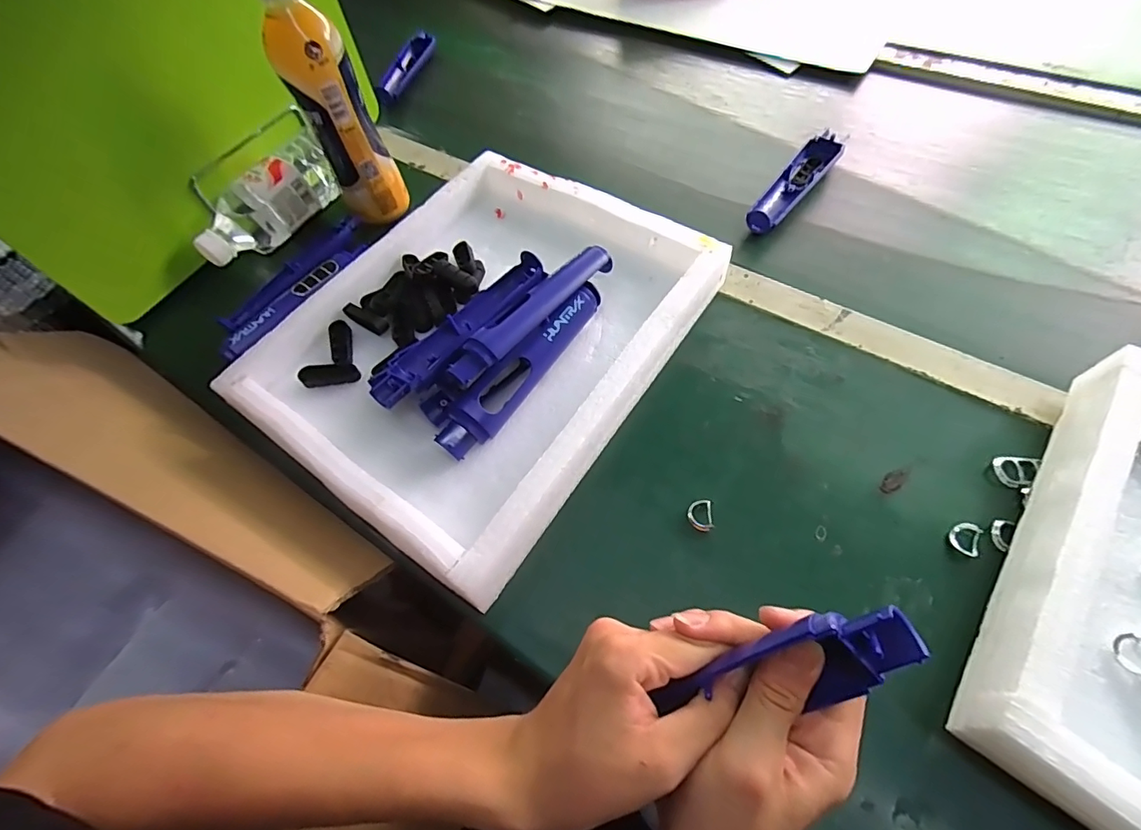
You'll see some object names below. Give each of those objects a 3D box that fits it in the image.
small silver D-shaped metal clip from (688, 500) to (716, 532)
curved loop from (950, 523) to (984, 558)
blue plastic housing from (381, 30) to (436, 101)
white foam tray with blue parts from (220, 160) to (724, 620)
[{"bbox_3d":[0.093,0.072,0.354,0.017,0.004,0.022,-4,59,1],"label":"small silver D-shaped metal clip"},{"bbox_3d":[0.264,0.082,0.331,0.017,0.004,0.022,26,64,18],"label":"curved loop"},{"bbox_3d":[-0.231,-0.483,0.694,0.031,0.028,0.161,9,61,9],"label":"blue plastic housing"},{"bbox_3d":[-0.075,-0.081,0.421,0.295,0.057,0.356,31,66,20],"label":"white foam tray with blue parts"}]

